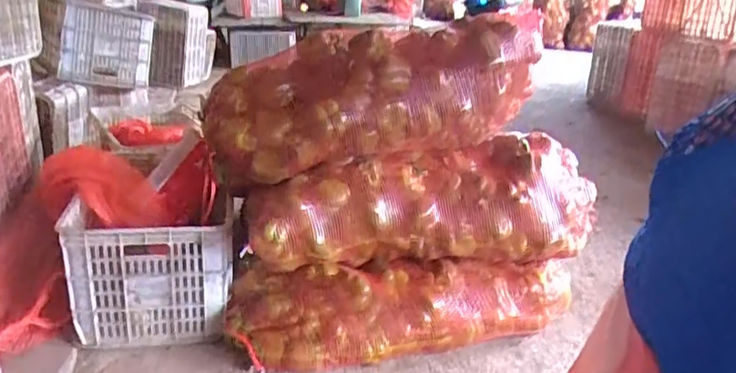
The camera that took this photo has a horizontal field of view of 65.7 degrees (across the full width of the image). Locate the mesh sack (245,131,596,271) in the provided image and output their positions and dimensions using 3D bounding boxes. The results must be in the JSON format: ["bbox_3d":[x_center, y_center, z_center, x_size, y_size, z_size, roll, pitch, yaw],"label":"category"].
[{"bbox_3d":[0.123,0.034,1.307,0.777,0.220,0.242,-4,23,-14],"label":"mesh sack"}]

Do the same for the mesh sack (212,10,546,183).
[{"bbox_3d":[0.006,-0.216,1.355,0.761,0.313,0.365,-12,26,-30],"label":"mesh sack"}]

